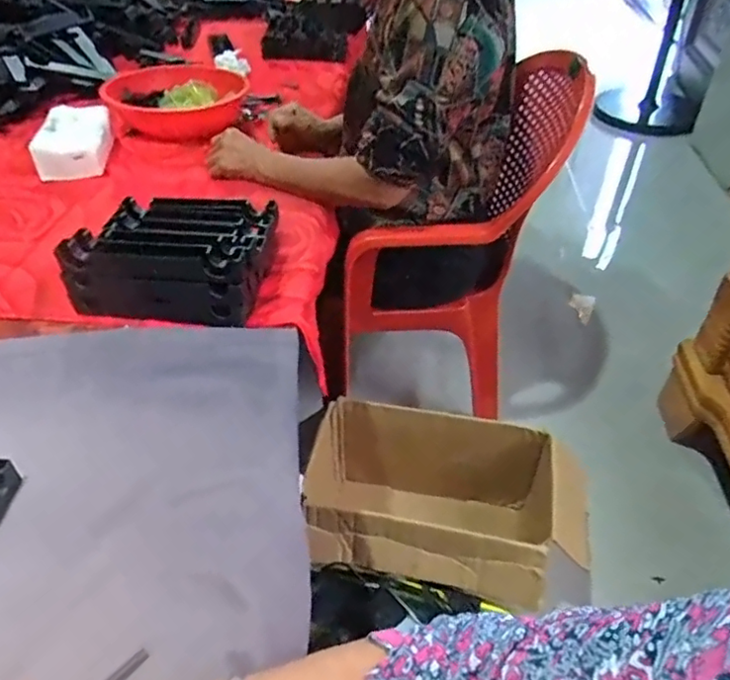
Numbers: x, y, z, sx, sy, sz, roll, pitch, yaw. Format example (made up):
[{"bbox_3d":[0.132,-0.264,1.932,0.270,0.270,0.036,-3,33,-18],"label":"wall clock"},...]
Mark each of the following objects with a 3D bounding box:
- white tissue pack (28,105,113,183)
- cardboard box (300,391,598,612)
[{"bbox_3d":[-0.467,-0.329,0.972,0.109,0.065,0.153,-6,42,-8],"label":"white tissue pack"},{"bbox_3d":[0.127,0.289,0.967,0.401,0.213,0.263,9,42,9],"label":"cardboard box"}]

